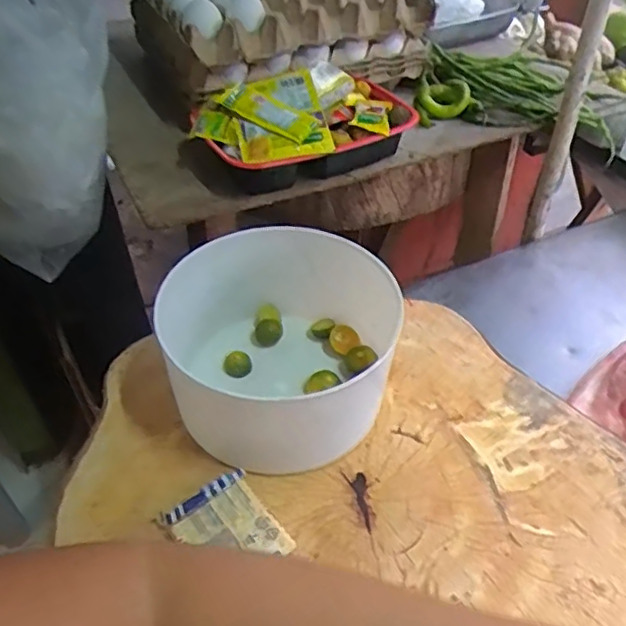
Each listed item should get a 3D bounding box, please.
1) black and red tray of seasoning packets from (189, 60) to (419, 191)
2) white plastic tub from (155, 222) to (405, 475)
[{"bbox_3d":[-0.005,-0.202,0.646,0.235,0.065,0.136,-21,47,-17],"label":"black and red tray of seasoning packets"},{"bbox_3d":[-0.029,0.025,0.459,0.154,0.095,0.157,-1,44,1],"label":"white plastic tub"}]

